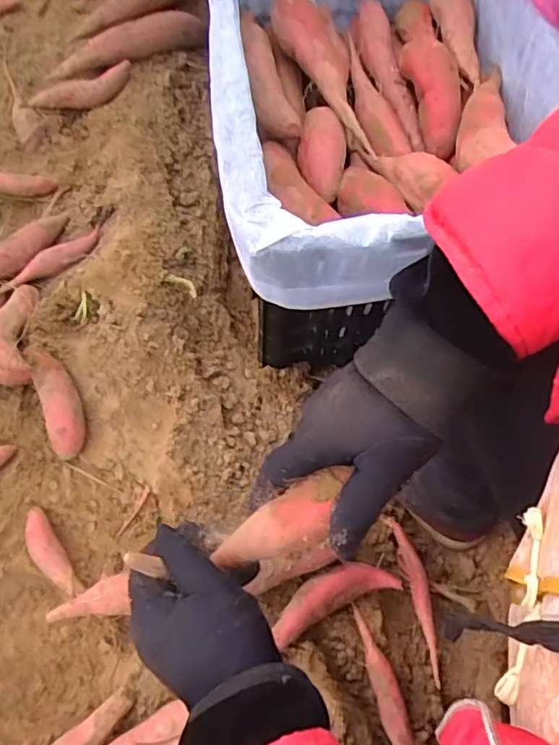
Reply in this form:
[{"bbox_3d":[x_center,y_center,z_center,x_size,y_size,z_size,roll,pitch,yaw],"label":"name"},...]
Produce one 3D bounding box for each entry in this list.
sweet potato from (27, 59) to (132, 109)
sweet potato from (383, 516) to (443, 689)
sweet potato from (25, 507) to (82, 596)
[{"bbox_3d":[-0.283,-0.400,0.801,0.154,0.030,0.034,-11,66,11],"label":"sweet potato"},{"bbox_3d":[0.149,0.236,0.601,0.024,0.023,0.167,-12,66,-5],"label":"sweet potato"},{"bbox_3d":[-0.240,0.185,0.582,0.027,0.022,0.110,-37,55,-15],"label":"sweet potato"}]

